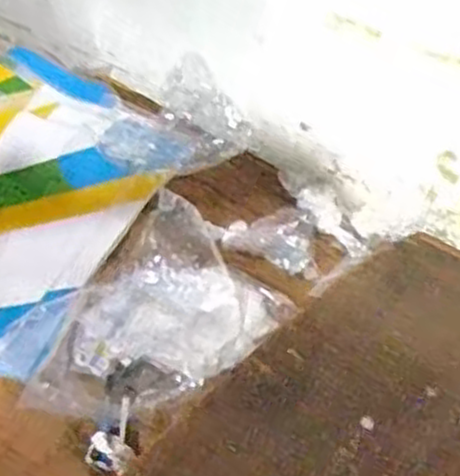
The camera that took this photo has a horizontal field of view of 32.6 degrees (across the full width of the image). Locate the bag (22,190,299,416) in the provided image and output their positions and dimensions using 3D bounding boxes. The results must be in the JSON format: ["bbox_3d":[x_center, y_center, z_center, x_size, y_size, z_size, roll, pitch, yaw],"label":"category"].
[{"bbox_3d":[-0.084,0.097,0.891,0.211,0.061,0.298,26,49,25],"label":"bag"}]

